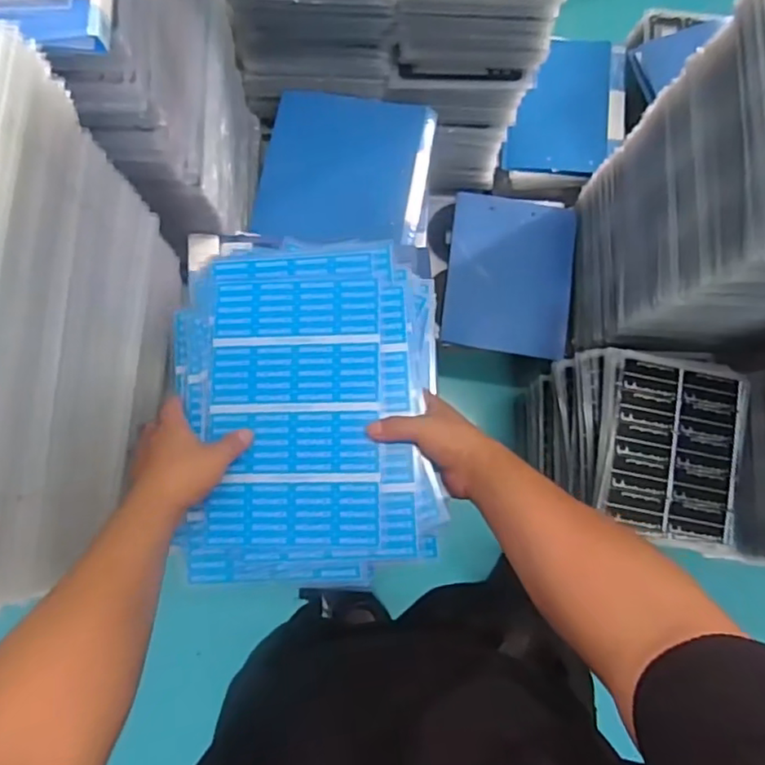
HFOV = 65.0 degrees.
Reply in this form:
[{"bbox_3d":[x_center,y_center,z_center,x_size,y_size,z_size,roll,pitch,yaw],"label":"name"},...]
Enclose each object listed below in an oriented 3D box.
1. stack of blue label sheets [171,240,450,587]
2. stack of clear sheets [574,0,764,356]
[{"bbox_3d":[-0.074,0.023,0.595,0.257,0.049,0.332,-1,81,-3],"label":"stack of blue label sheets"},{"bbox_3d":[0.534,-0.238,0.890,0.300,0.569,0.323,8,81,-2],"label":"stack of clear sheets"}]

